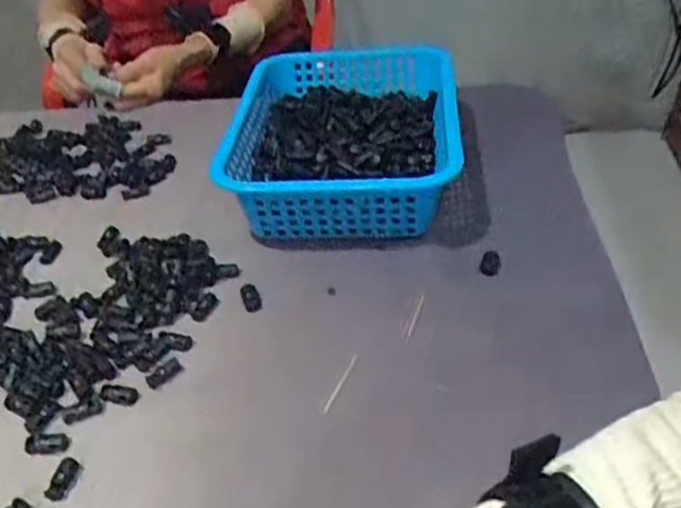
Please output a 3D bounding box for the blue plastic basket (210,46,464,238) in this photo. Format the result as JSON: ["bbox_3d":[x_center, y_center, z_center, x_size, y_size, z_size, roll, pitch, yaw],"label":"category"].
[{"bbox_3d":[0.007,-0.117,0.711,0.206,0.095,0.268,-1,37,6],"label":"blue plastic basket"}]

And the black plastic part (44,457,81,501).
[{"bbox_3d":[-0.183,0.147,0.464,0.013,0.011,0.028,8,51,17],"label":"black plastic part"}]

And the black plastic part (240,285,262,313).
[{"bbox_3d":[-0.075,0.036,0.594,0.015,0.011,0.026,-11,37,-8],"label":"black plastic part"}]

